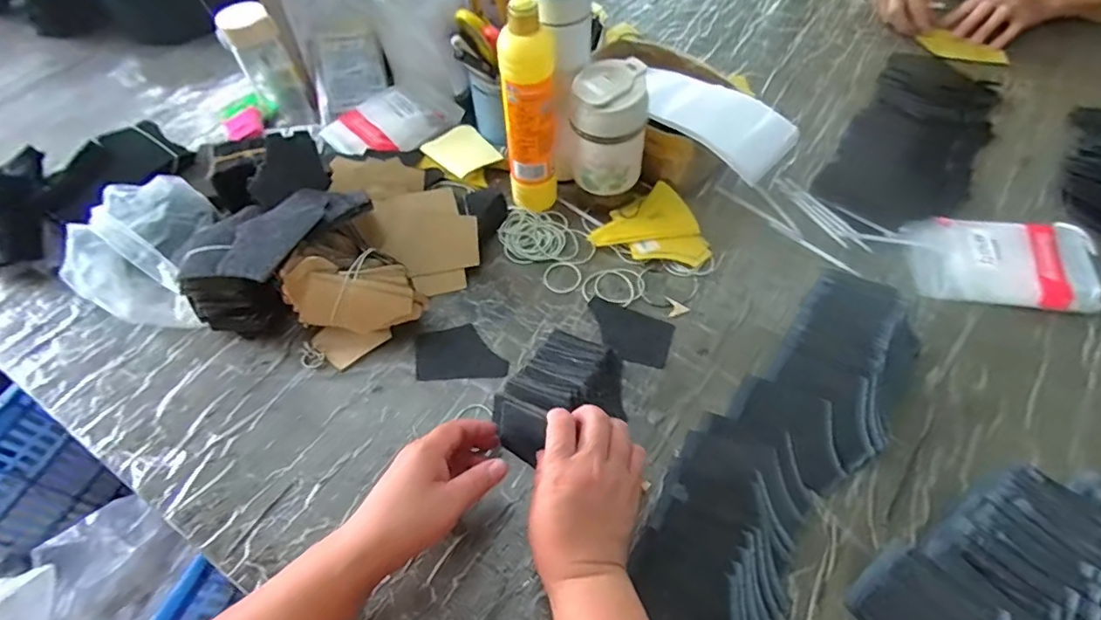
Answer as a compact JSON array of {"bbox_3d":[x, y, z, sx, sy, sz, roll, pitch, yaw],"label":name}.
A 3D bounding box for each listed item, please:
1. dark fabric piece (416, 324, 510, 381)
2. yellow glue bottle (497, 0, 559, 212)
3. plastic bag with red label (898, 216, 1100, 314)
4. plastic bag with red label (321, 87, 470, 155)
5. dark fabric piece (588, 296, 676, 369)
[{"bbox_3d":[-0.091,0.044,0.551,0.093,0.004,0.061,-3,55,1],"label":"dark fabric piece"},{"bbox_3d":[-0.020,-0.203,0.573,0.057,0.239,0.045,-7,55,-2],"label":"yellow glue bottle"},{"bbox_3d":[0.485,-0.051,0.573,0.182,0.030,0.107,5,56,6],"label":"plastic bag with red label"},{"bbox_3d":[-0.220,-0.263,0.733,0.171,0.035,0.111,-33,60,-19],"label":"plastic bag with red label"},{"bbox_3d":[0.080,0.023,0.558,0.093,0.006,0.060,19,58,15],"label":"dark fabric piece"}]

